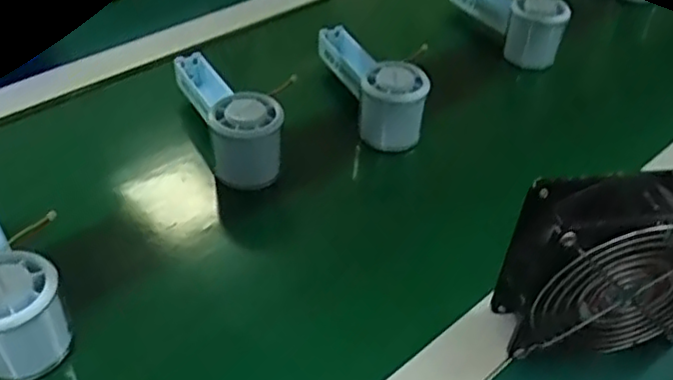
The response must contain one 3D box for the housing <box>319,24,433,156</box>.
[{"bbox_3d":[0.031,-0.102,0.624,0.050,0.058,0.152,-12,46,-16],"label":"housing"}]

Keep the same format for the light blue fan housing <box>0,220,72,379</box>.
[{"bbox_3d":[-0.217,0.047,0.444,0.054,0.066,0.152,-19,47,-23],"label":"light blue fan housing"}]

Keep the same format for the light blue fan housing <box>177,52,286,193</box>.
[{"bbox_3d":[-0.092,-0.069,0.582,0.054,0.061,0.155,-15,45,-19],"label":"light blue fan housing"}]

